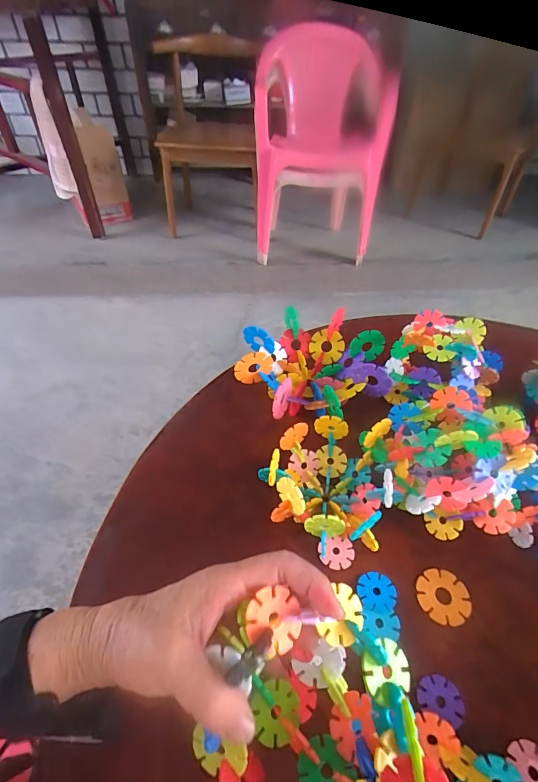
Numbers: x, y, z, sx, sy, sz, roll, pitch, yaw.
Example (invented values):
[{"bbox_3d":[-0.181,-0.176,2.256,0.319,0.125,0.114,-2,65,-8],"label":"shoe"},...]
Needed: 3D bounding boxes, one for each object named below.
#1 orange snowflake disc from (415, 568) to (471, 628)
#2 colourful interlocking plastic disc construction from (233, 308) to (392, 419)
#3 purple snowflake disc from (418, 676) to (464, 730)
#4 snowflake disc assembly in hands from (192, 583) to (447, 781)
[{"bbox_3d":[0.149,0.174,0.326,0.043,0.004,0.042,0,46,0],"label":"orange snowflake disc"},{"bbox_3d":[0.050,-0.027,0.442,0.165,0.058,0.155,4,46,4],"label":"colourful interlocking plastic disc construction"},{"bbox_3d":[0.125,0.223,0.279,0.031,0.004,0.026,20,49,19],"label":"purple snowflake disc"},{"bbox_3d":[0.022,0.175,0.204,0.116,0.077,0.106,-5,46,-1],"label":"snowflake disc assembly in hands"}]

